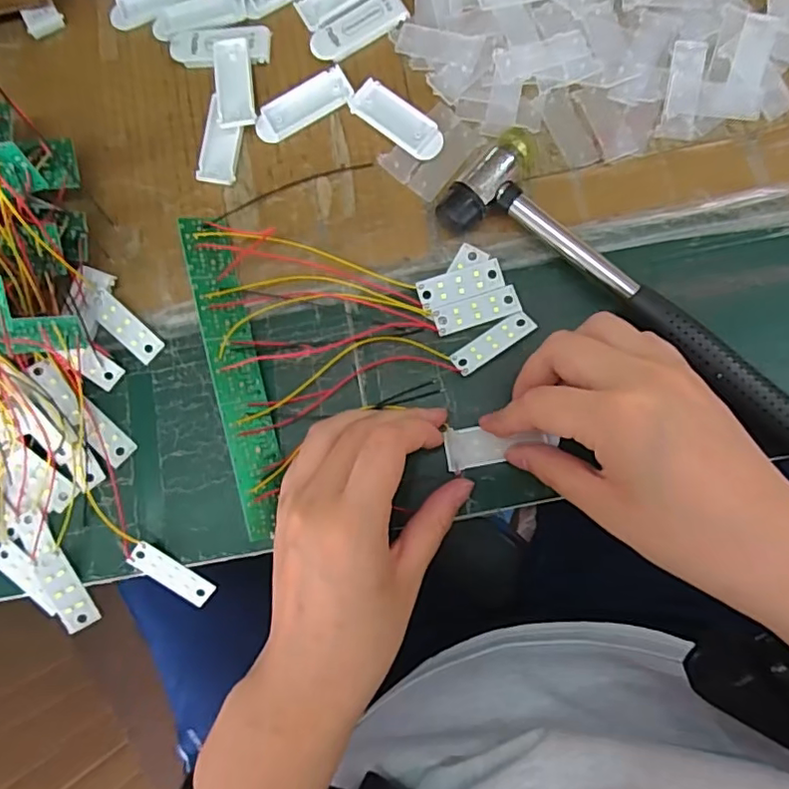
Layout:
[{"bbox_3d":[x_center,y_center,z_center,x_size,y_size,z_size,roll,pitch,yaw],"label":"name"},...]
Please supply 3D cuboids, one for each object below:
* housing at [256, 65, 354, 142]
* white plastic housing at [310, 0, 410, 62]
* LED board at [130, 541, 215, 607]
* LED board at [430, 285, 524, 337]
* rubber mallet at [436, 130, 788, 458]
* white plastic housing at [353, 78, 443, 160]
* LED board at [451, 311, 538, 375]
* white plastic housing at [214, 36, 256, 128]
[{"bbox_3d":[-0.053,-0.164,0.326,0.057,0.005,0.022,-29,82,1],"label":"housing"},{"bbox_3d":[-0.020,-0.209,0.325,0.056,0.004,0.021,-28,82,1],"label":"white plastic housing"},{"bbox_3d":[-0.117,0.095,0.303,0.046,0.004,0.016,40,92,-10],"label":"LED board"},{"bbox_3d":[0.044,-0.045,0.305,0.045,0.004,0.016,-18,83,3],"label":"LED board"},{"bbox_3d":[0.130,-0.045,0.290,0.232,0.022,0.055,38,88,8],"label":"rubber mallet"},{"bbox_3d":[0.002,-0.153,0.319,0.058,0.006,0.022,39,88,8],"label":"white plastic housing"},{"bbox_3d":[0.052,-0.027,0.301,0.046,0.005,0.013,-33,82,1],"label":"LED board"},{"bbox_3d":[-0.090,-0.176,0.325,0.020,0.011,0.051,-7,83,4],"label":"white plastic housing"}]

